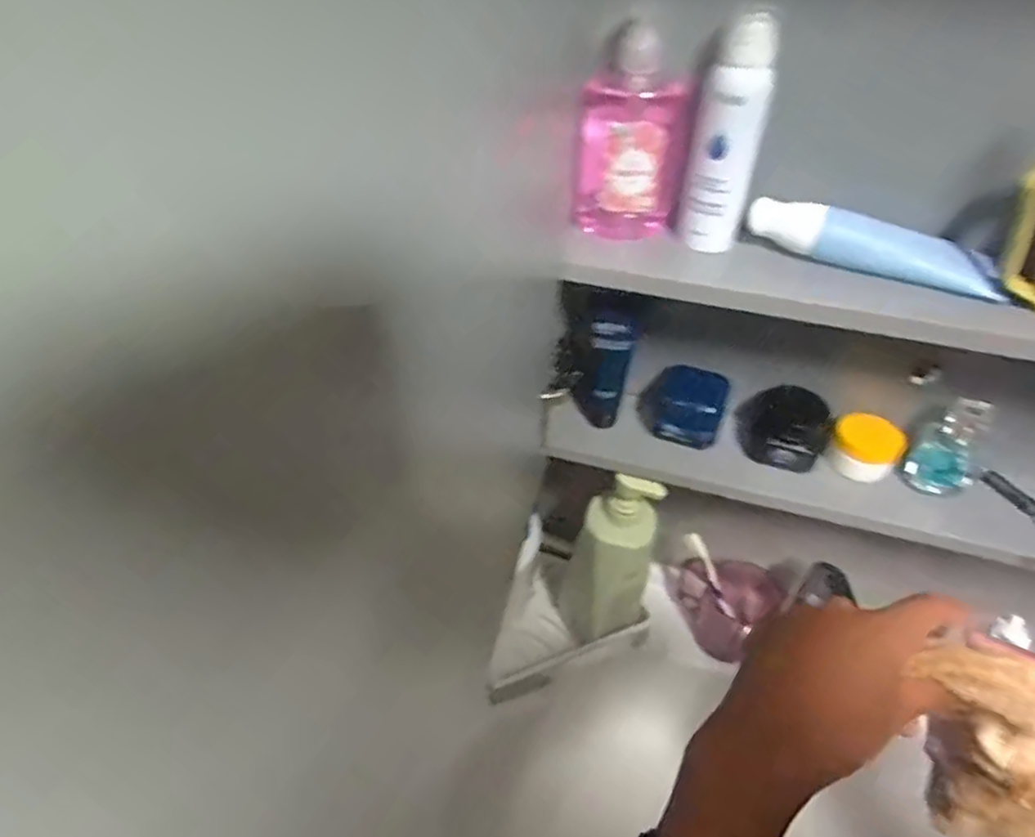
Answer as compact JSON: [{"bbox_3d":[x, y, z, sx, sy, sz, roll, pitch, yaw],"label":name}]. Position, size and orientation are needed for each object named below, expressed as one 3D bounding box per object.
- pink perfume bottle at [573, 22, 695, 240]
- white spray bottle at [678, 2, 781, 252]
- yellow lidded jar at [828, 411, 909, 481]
[{"bbox_3d":[0.082,-0.201,0.467,0.077,0.139,0.029,10,43,11],"label":"pink perfume bottle"},{"bbox_3d":[0.148,-0.193,0.446,0.042,0.151,0.036,13,44,14],"label":"white spray bottle"},{"bbox_3d":[0.316,0.025,0.578,0.058,0.040,0.064,29,49,28],"label":"yellow lidded jar"}]

